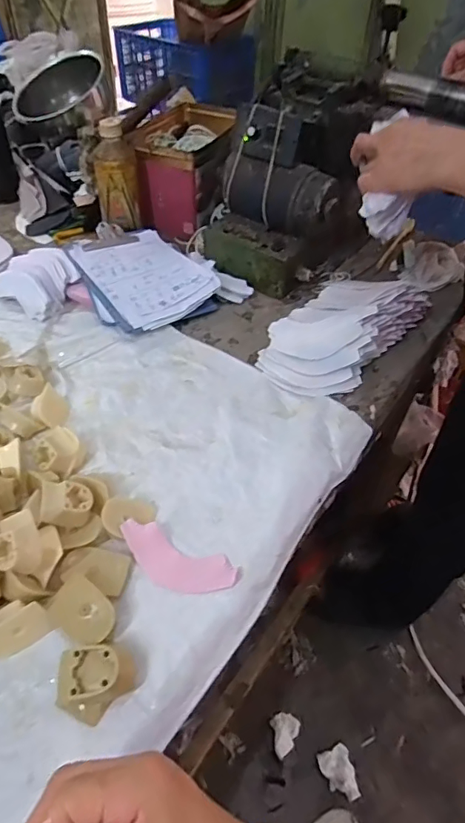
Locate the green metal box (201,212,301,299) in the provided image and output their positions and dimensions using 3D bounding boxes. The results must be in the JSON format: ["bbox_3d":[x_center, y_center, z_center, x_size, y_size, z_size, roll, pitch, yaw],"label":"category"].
[{"bbox_3d":[0.029,-0.244,0.764,0.158,0.069,0.067,33,53,25],"label":"green metal box"}]

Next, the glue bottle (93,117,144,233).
[{"bbox_3d":[-0.184,-0.374,0.793,0.065,0.149,0.065,-4,47,-7],"label":"glue bottle"}]

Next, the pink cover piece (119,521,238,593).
[{"bbox_3d":[-0.053,0.137,0.458,0.112,0.016,0.046,17,48,12],"label":"pink cover piece"}]

